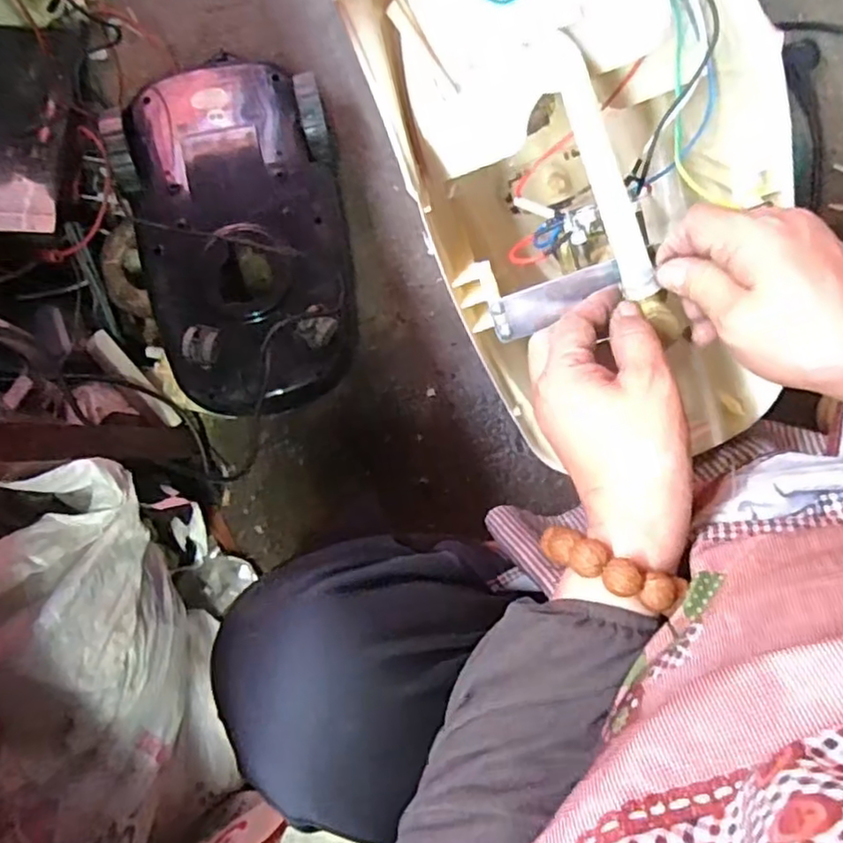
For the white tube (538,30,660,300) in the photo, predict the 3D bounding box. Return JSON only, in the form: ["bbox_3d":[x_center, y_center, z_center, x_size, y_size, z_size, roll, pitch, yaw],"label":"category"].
[{"bbox_3d":[0.101,-0.140,0.372,0.018,0.013,0.149,-24,107,6],"label":"white tube"}]

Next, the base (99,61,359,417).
[{"bbox_3d":[-0.185,-0.206,0.739,0.220,0.141,0.389,-14,88,7],"label":"base"}]

